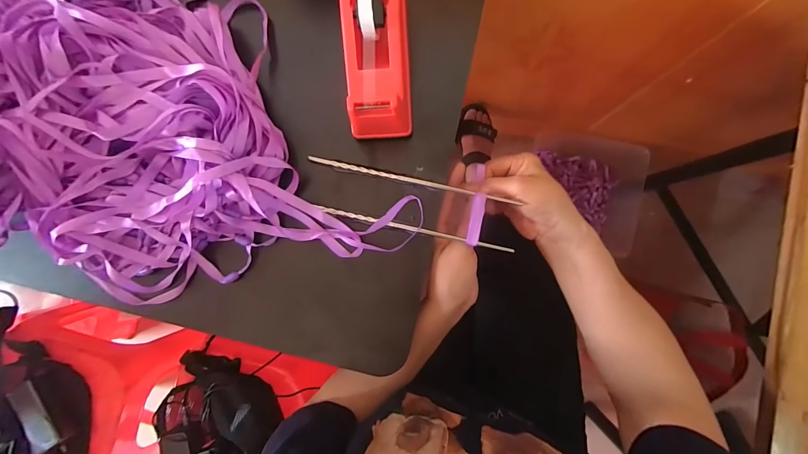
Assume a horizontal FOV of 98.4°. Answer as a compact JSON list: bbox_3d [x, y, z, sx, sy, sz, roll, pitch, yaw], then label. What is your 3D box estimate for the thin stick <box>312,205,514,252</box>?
[{"bbox_3d":[0.010,0.002,0.354,0.201,0.010,0.005,12,85,0],"label":"thin stick"}]

